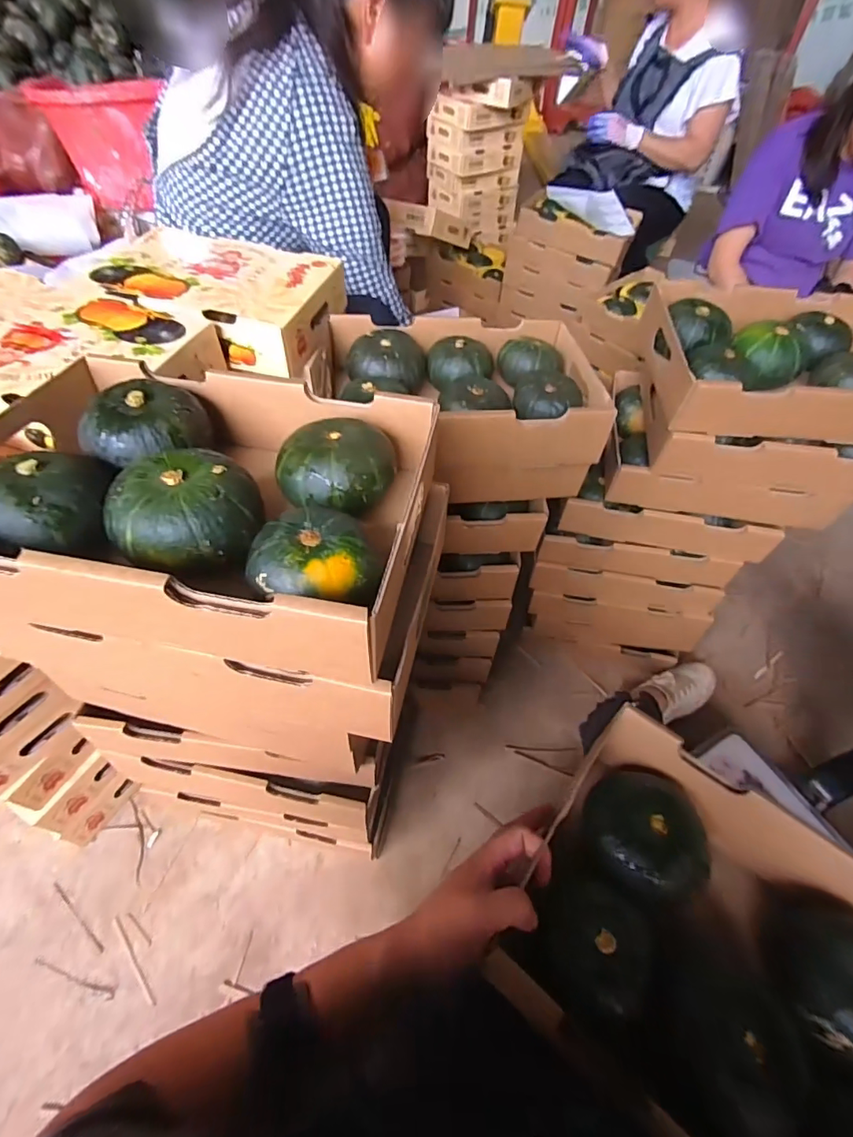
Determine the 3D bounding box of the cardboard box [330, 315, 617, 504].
[{"bbox_3d":[0.037,-0.198,0.619,0.299,0.128,0.217,-1,54,-6],"label":"cardboard box"}]

